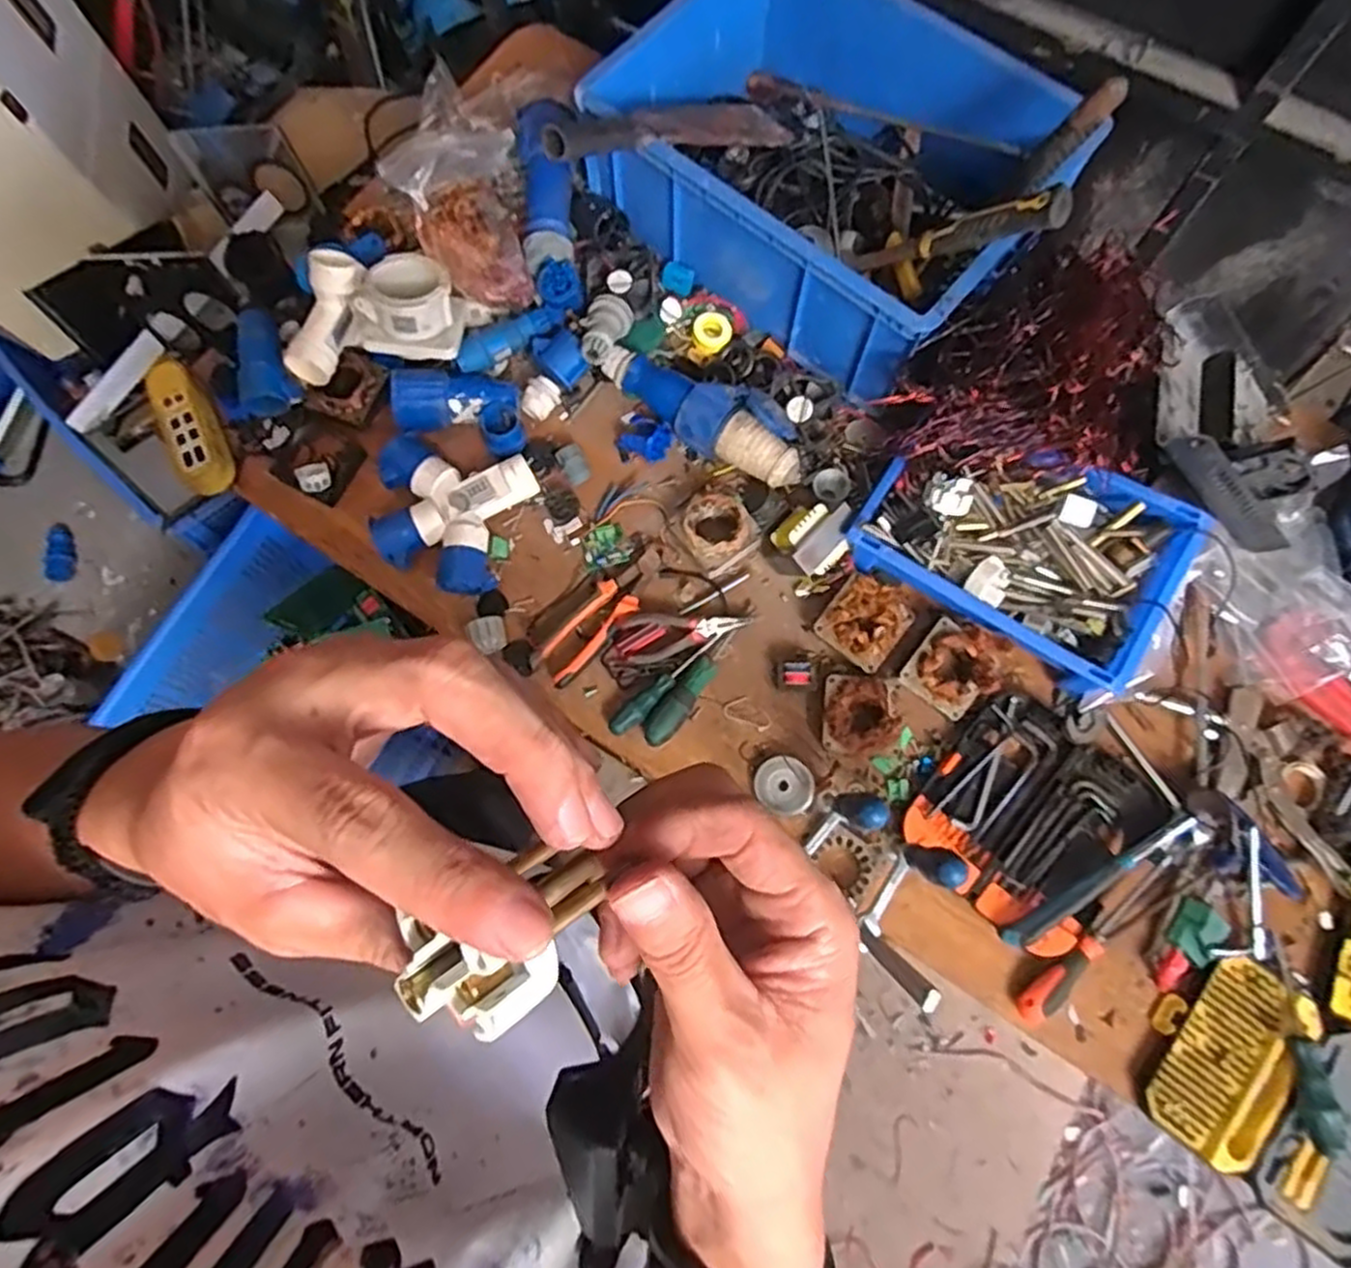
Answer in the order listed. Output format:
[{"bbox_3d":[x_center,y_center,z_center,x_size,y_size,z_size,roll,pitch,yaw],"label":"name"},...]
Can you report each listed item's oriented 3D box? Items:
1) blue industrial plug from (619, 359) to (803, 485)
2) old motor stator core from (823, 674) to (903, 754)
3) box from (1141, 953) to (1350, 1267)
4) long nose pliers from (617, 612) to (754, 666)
[{"bbox_3d":[0.042,-0.251,0.863,0.236,0.059,0.078,32,76,8],"label":"blue industrial plug"},{"bbox_3d":[0.194,0.086,0.803,0.077,0.041,0.083,0,74,0],"label":"old motor stator core"},{"bbox_3d":[0.588,0.447,0.705,0.236,0.028,0.178,38,77,10],"label":"box"},{"bbox_3d":[0.010,-0.009,0.838,0.142,0.013,0.055,-17,75,-5],"label":"long nose pliers"}]

